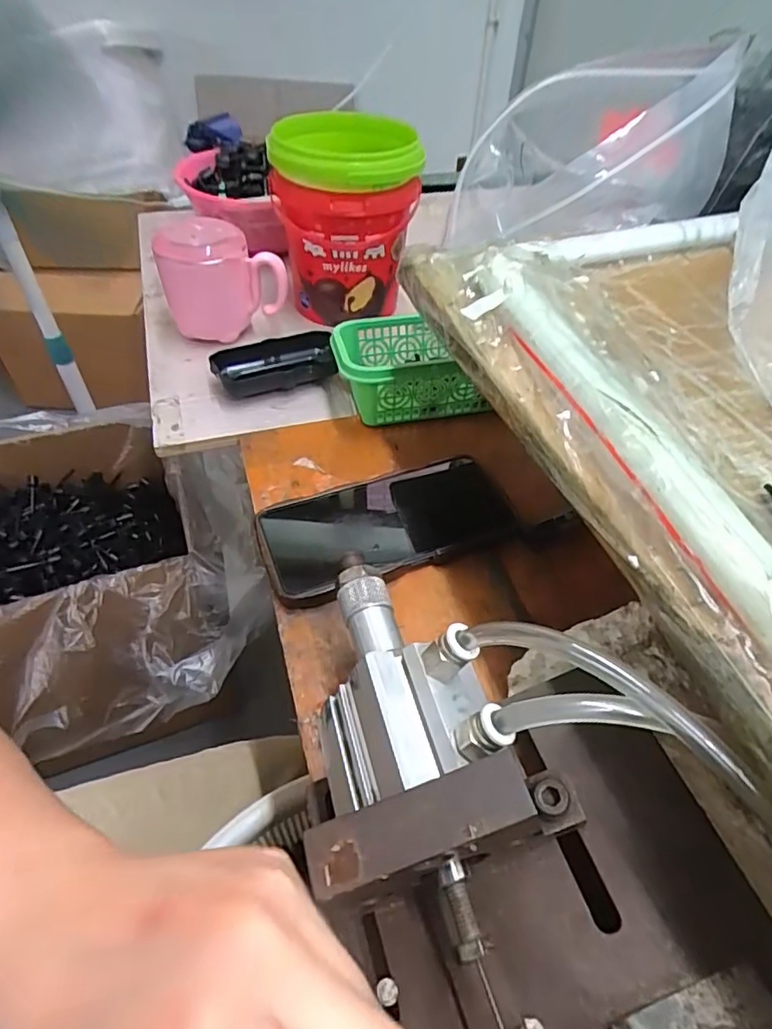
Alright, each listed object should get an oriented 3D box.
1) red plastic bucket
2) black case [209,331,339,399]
[{"bbox_3d":[-0.039,-0.285,0.531,0.128,0.142,0.143,-8,49,-10],"label":"red plastic bucket"},{"bbox_3d":[-0.097,-0.133,0.482,0.103,0.028,0.046,-12,50,-14],"label":"black case"}]

